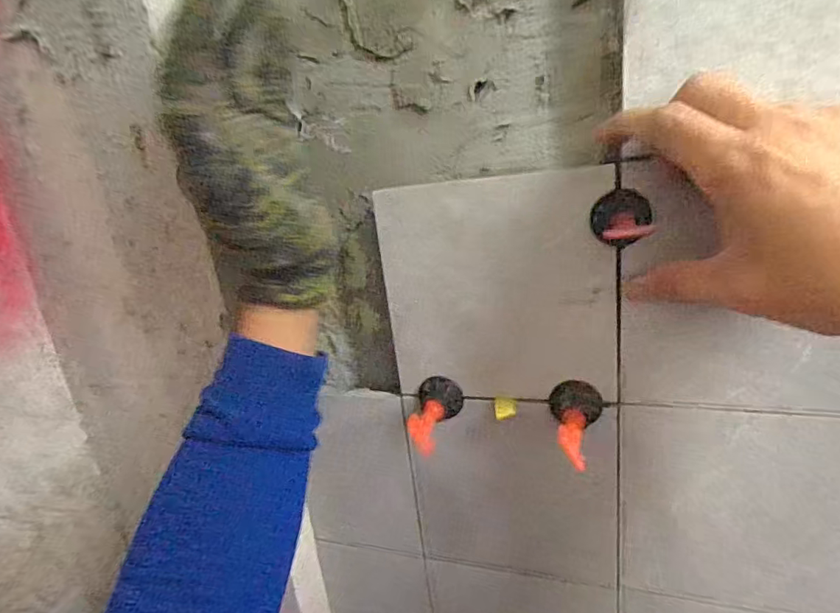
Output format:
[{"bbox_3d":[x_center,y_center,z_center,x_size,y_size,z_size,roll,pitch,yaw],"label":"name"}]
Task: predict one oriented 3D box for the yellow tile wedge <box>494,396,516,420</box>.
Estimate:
[{"bbox_3d":[0.057,0.067,0.331,0.014,0.007,0.020,-5,18,8],"label":"yellow tile wedge"}]

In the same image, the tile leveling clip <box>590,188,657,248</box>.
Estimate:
[{"bbox_3d":[0.109,-0.046,0.271,0.032,0.031,0.027,1,20,25],"label":"tile leveling clip"}]

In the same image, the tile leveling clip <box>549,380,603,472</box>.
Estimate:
[{"bbox_3d":[0.093,0.071,0.298,0.031,0.026,0.060,-1,19,18],"label":"tile leveling clip"}]

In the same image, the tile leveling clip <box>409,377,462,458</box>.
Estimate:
[{"bbox_3d":[0.011,0.072,0.334,0.031,0.027,0.052,-3,19,13],"label":"tile leveling clip"}]

